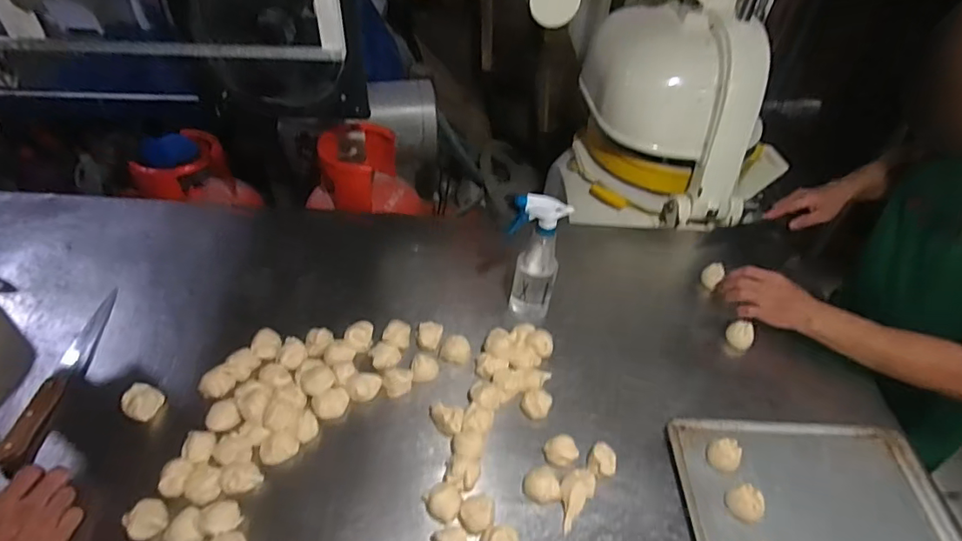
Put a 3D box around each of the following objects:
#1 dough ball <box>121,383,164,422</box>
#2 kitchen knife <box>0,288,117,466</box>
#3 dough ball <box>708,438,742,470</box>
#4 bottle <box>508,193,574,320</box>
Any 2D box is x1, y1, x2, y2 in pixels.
[{"bbox_3d":[-0.483,0.189,0.739,0.042,0.043,0.045,2,46,-2],"label":"dough ball"},{"bbox_3d":[-0.634,0.147,0.790,0.052,0.017,0.300,-2,46,-5],"label":"kitchen knife"},{"bbox_3d":[0.333,0.254,0.709,0.037,0.035,0.040,2,44,-2],"label":"dough ball"},{"bbox_3d":[0.086,-0.016,0.829,0.086,0.247,0.059,7,46,3],"label":"bottle"}]

